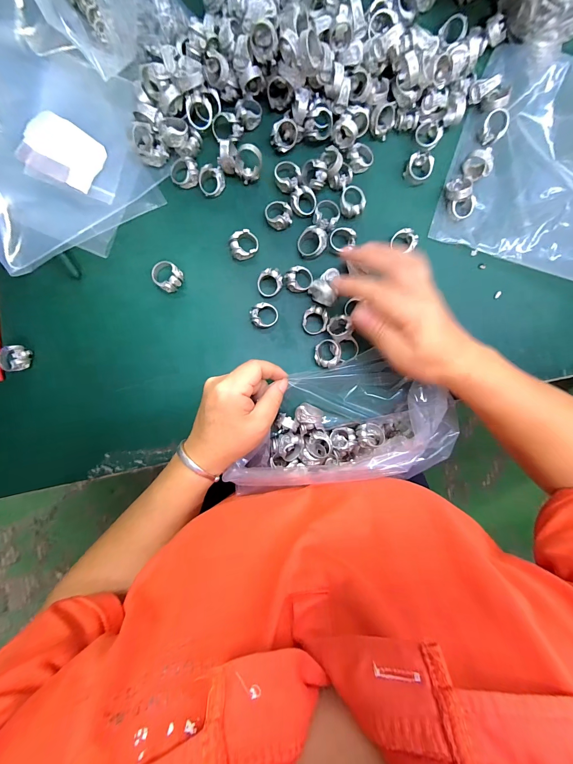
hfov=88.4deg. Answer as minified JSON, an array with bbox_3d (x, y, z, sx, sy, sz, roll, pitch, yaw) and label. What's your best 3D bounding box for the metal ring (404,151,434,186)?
[{"bbox_3d":[0.141,-0.228,0.314,0.025,0.017,0.024,0,92,-4],"label":"metal ring"}]

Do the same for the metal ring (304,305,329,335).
[{"bbox_3d":[0.031,-0.066,0.317,0.026,0.014,0.028,0,92,-4],"label":"metal ring"}]

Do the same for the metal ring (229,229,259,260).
[{"bbox_3d":[-0.044,-0.144,0.311,0.029,0.017,0.025,-14,92,-3],"label":"metal ring"}]

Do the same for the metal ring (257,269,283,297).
[{"bbox_3d":[-0.018,-0.105,0.315,0.026,0.016,0.025,0,92,-4],"label":"metal ring"}]

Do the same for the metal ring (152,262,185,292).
[{"bbox_3d":[-0.123,-0.109,0.307,0.033,0.017,0.027,35,89,-4],"label":"metal ring"}]

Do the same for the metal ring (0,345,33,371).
[{"bbox_3d":[-0.273,-0.023,0.292,0.027,0.014,0.024,-4,92,-2],"label":"metal ring"}]

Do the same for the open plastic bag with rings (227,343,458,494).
[{"bbox_3d":[0.055,0.042,0.304,0.218,0.063,0.122,-6,92,-2],"label":"open plastic bag with rings"}]

